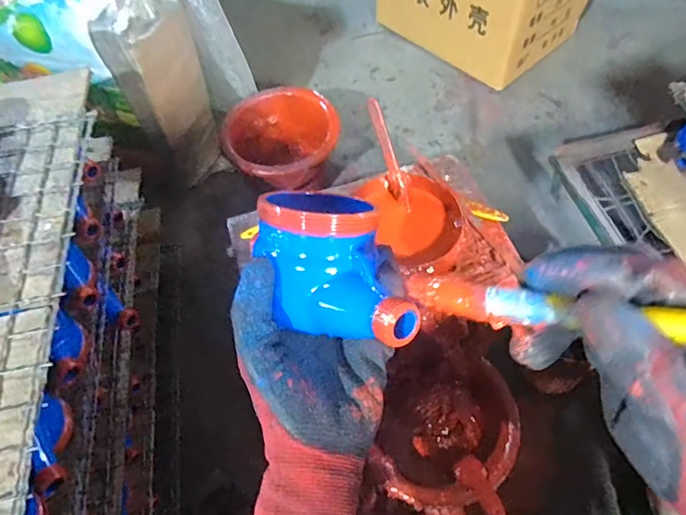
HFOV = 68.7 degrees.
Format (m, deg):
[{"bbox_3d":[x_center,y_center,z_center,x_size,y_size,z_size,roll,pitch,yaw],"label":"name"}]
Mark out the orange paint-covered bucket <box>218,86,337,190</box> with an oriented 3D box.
[{"bbox_3d":[-0.112,-0.196,0.982,0.209,0.151,0.225,-1,58,2],"label":"orange paint-covered bucket"}]

